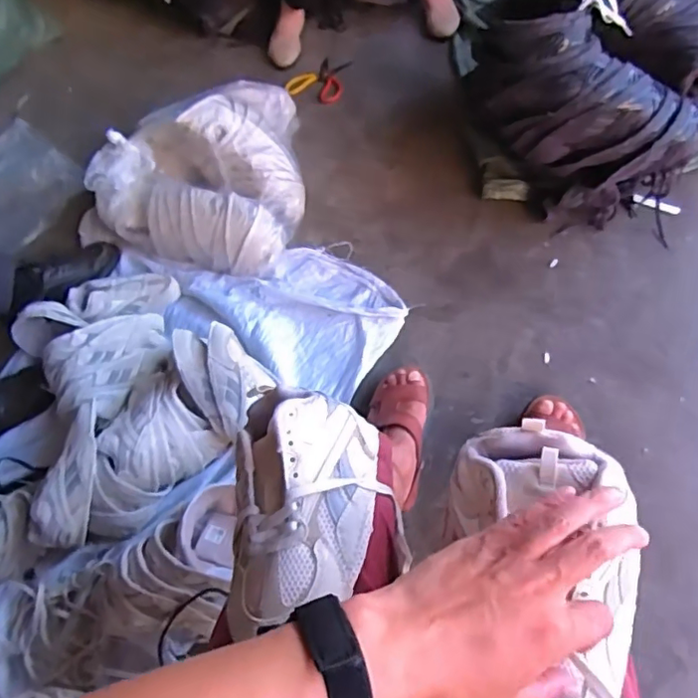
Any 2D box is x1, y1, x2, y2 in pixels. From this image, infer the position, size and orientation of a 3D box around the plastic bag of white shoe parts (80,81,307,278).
[{"bbox_3d":[-0.305,-0.404,1.175,0.445,0.207,0.430,12,61,15],"label":"plastic bag of white shoe parts"}]

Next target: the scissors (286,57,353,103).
[{"bbox_3d":[-0.077,-0.687,1.422,0.138,0.017,0.184,7,60,12],"label":"scissors"}]

